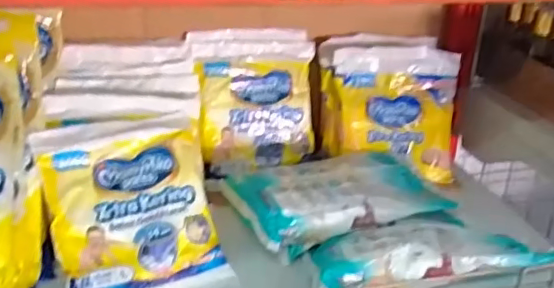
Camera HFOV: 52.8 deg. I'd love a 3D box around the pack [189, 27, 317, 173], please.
[{"bbox_3d":[-0.025,-0.054,0.669,0.139,0.144,0.076,-4,26,-12],"label":"pack"}]

